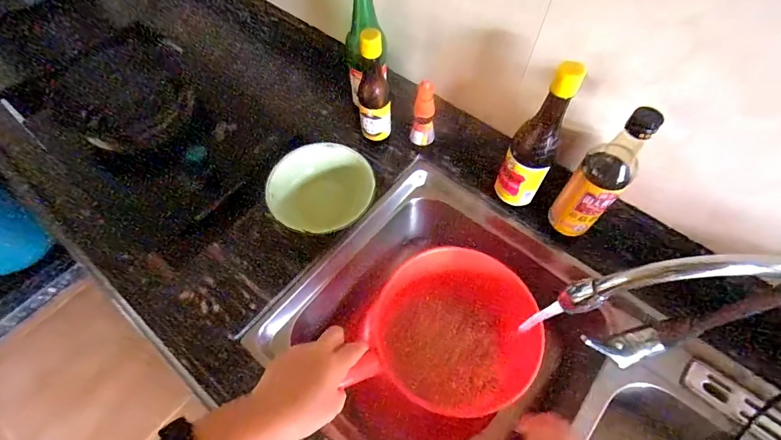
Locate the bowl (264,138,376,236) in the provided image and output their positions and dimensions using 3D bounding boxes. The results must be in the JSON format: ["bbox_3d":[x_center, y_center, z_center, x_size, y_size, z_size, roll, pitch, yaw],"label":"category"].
[{"bbox_3d":[-0.111,-0.050,0.642,0.167,0.065,0.149,14,63,8],"label":"bowl"}]

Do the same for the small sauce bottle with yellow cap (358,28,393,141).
[{"bbox_3d":[-0.026,-0.211,0.626,0.052,0.191,0.045,-2,62,0],"label":"small sauce bottle with yellow cap"}]

